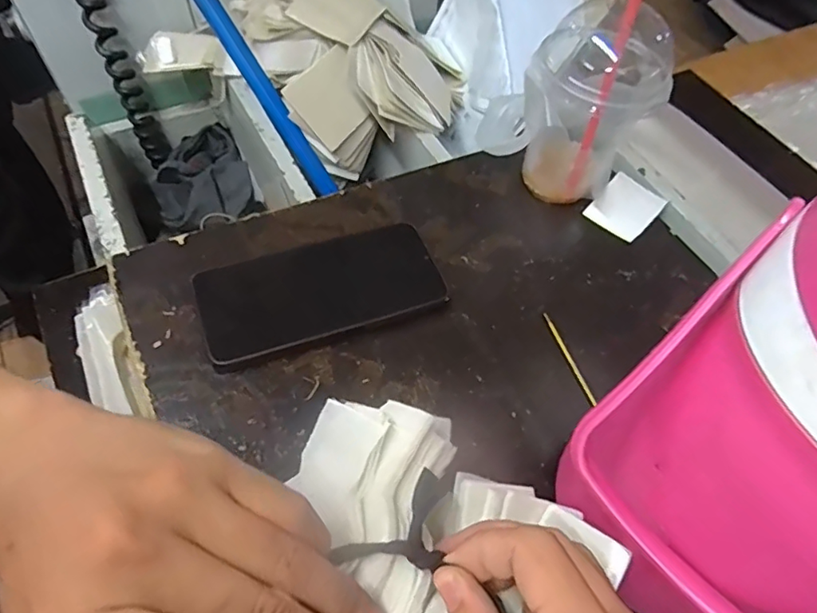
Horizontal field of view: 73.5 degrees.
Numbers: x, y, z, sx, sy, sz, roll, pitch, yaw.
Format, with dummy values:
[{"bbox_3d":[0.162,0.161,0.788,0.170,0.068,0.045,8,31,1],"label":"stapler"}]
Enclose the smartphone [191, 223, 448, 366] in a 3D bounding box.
[{"bbox_3d":[-0.059,-0.011,0.370,0.158,0.015,0.074,-17,61,-14],"label":"smartphone"}]

